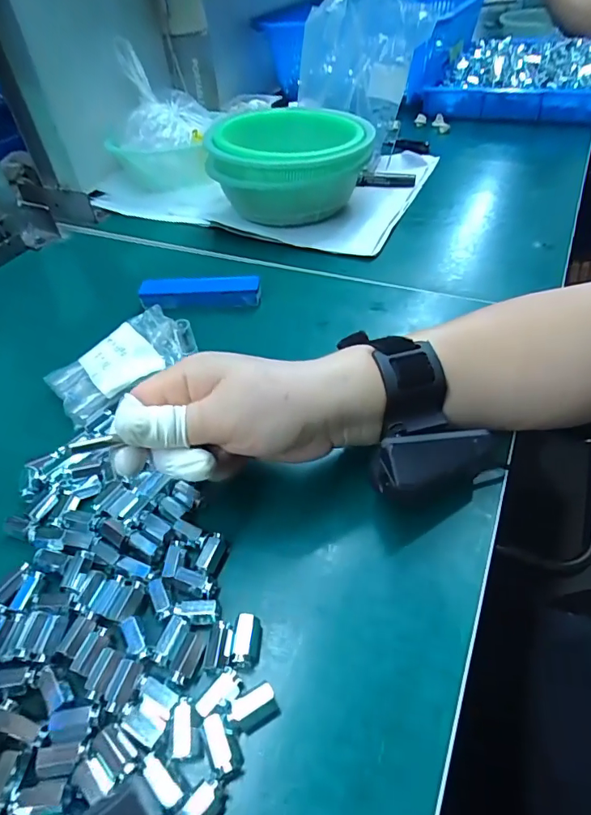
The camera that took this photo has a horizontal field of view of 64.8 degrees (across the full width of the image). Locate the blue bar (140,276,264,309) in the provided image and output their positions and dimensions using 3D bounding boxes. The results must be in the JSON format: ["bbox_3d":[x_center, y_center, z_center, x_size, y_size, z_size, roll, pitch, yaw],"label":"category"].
[{"bbox_3d":[-0.088,-0.107,0.436,0.110,0.022,0.023,0,45,6],"label":"blue bar"}]

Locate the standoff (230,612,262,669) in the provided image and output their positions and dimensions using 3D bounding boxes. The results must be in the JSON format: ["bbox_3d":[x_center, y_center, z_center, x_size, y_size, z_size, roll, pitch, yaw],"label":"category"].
[{"bbox_3d":[-0.022,0.112,0.222,0.012,0.013,0.023,0,45,6],"label":"standoff"}]

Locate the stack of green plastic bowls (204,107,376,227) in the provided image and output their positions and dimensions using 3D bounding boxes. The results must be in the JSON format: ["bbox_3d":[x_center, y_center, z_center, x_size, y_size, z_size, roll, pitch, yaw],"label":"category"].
[{"bbox_3d":[-0.001,-0.277,0.543,0.179,0.096,0.150,5,46,12],"label":"stack of green plastic bowls"}]

